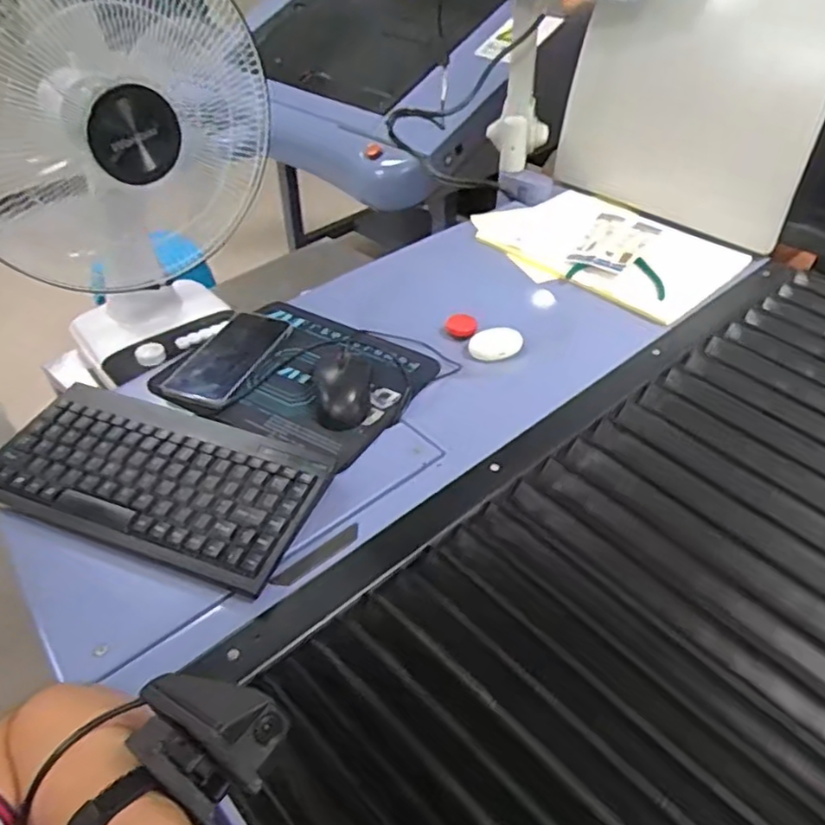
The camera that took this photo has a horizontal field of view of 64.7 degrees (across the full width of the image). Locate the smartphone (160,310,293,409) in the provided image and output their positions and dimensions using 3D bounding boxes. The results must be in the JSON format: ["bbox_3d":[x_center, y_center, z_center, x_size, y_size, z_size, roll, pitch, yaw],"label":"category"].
[{"bbox_3d":[-0.202,-0.064,0.722,0.075,0.014,0.164,19,42,10],"label":"smartphone"}]

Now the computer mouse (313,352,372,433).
[{"bbox_3d":[-0.071,-0.033,0.671,0.056,0.036,0.110,-7,42,-8],"label":"computer mouse"}]

